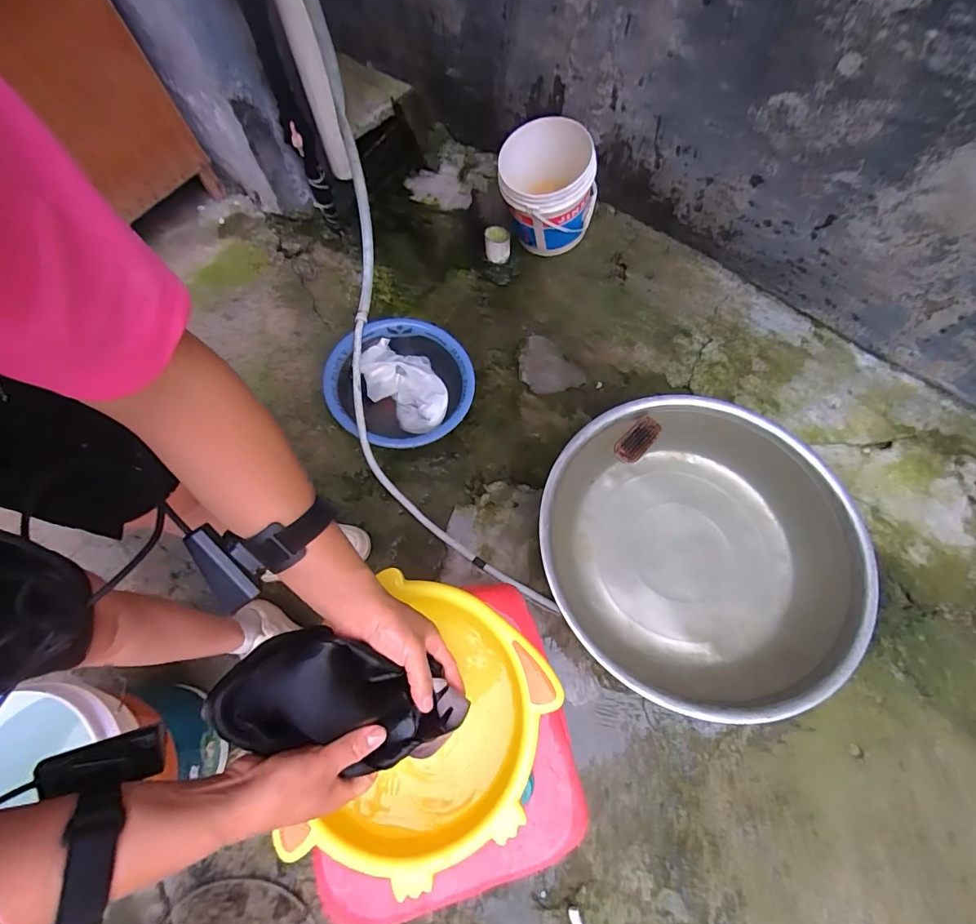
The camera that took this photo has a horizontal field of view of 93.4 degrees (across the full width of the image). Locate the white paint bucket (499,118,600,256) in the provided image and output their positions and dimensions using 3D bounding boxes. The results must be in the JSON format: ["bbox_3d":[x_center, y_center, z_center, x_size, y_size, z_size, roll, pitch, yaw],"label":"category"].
[{"bbox_3d":[0.168,-0.764,1.344,0.260,0.302,0.277,0,69,0],"label":"white paint bucket"}]

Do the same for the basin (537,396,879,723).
[{"bbox_3d":[0.446,0.183,1.018,0.633,0.181,0.622,0,68,1],"label":"basin"}]

